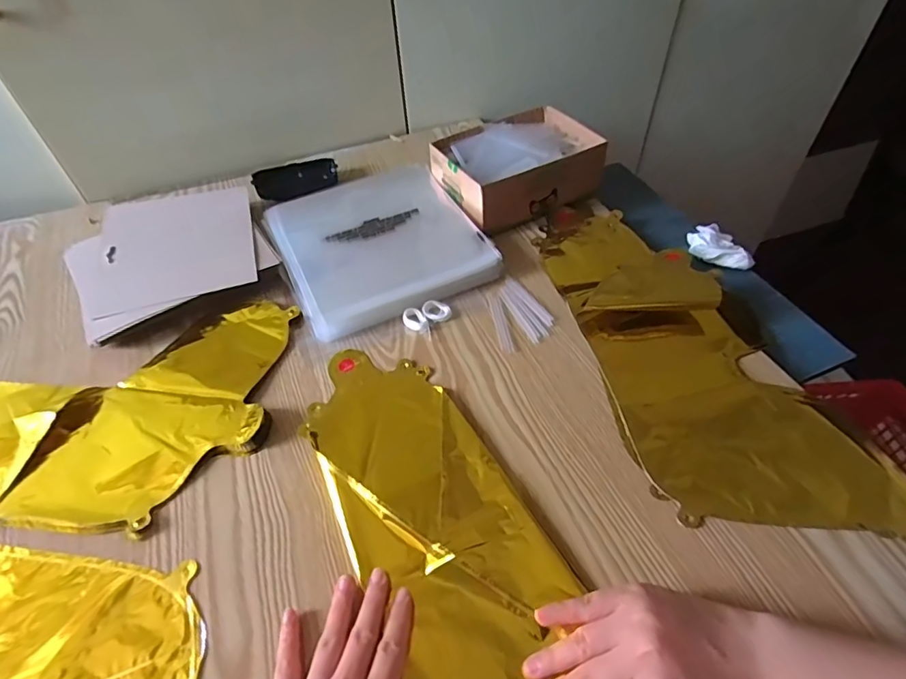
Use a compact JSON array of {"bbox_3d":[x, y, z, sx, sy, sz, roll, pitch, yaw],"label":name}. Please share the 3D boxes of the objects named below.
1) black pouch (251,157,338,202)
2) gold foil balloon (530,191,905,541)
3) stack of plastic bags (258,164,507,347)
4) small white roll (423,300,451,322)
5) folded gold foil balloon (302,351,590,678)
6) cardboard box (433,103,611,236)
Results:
[{"bbox_3d":[-0.209,-0.213,0.683,0.108,0.026,0.059,-23,52,-17],"label":"black pouch"},{"bbox_3d":[0.219,-0.010,0.499,0.198,0.038,0.442,-12,50,-8],"label":"gold foil balloon"},{"bbox_3d":[-0.088,-0.113,0.588,0.210,0.031,0.215,-21,52,-15],"label":"stack of plastic bags"},{"bbox_3d":[-0.017,-0.029,0.524,0.029,0.009,0.021,14,51,14],"label":"small white roll"},{"bbox_3d":[0.007,0.160,0.362,0.130,0.025,0.430,-23,51,-17],"label":"folded gold foil balloon"},{"bbox_3d":[0.079,-0.216,0.640,0.192,0.071,0.142,-26,53,-19],"label":"cardboard box"}]

